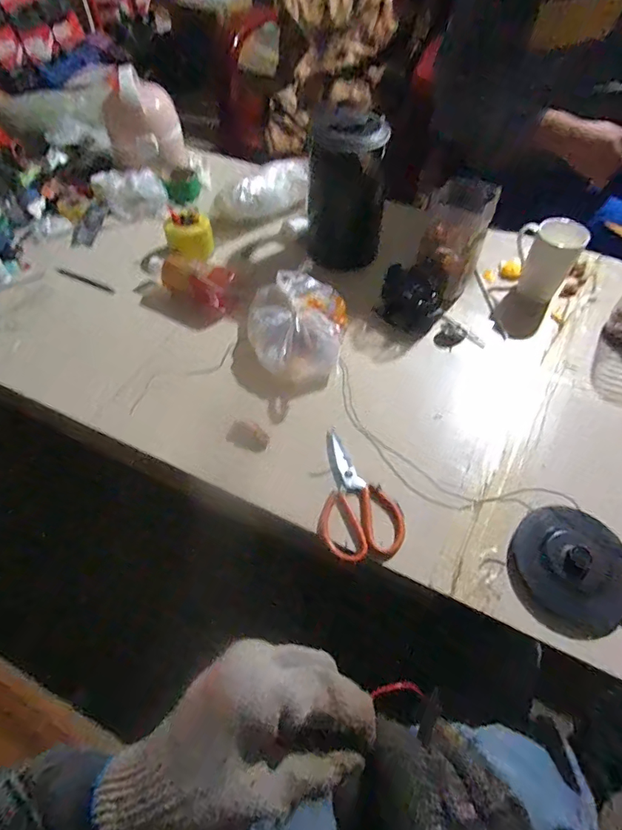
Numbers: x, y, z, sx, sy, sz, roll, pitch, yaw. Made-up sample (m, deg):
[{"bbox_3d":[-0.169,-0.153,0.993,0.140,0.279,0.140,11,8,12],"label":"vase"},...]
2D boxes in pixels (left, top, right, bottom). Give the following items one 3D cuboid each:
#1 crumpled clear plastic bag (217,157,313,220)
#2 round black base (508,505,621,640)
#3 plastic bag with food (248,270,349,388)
[{"bbox_3d":[-0.085,-0.478,0.954,0.235,0.093,0.084,-36,63,-21],"label":"crumpled clear plastic bag"},{"bbox_3d":[0.319,0.192,0.553,0.141,0.027,0.139,-1,62,1],"label":"round black base"},{"bbox_3d":[-0.027,-0.153,0.742,0.164,0.084,0.194,10,57,7],"label":"plastic bag with food"}]

